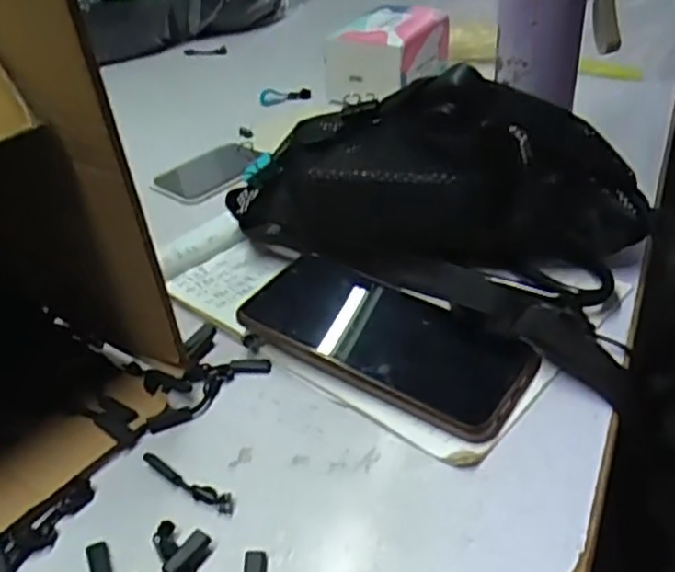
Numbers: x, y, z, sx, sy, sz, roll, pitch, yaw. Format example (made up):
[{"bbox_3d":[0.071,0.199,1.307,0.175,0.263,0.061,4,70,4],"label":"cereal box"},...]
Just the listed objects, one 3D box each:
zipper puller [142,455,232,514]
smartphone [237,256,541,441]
[{"bbox_3d":[-0.075,0.097,0.346,0.057,0.005,0.010,17,41,26],"label":"zipper puller"},{"bbox_3d":[0.026,0.027,0.403,0.163,0.016,0.073,23,51,26],"label":"smartphone"}]

